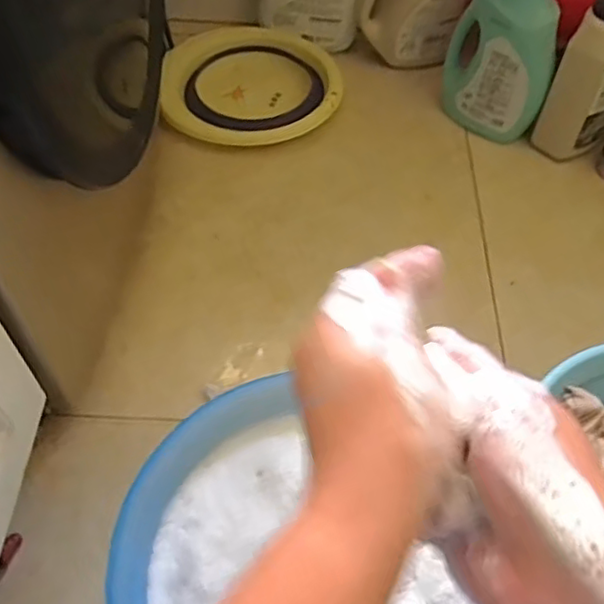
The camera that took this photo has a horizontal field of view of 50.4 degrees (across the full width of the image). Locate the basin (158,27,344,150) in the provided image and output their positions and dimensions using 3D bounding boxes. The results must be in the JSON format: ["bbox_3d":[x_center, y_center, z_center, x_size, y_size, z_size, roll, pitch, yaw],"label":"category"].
[{"bbox_3d":[-0.086,-0.374,1.103,0.294,0.067,0.244,-6,56,-7],"label":"basin"}]

